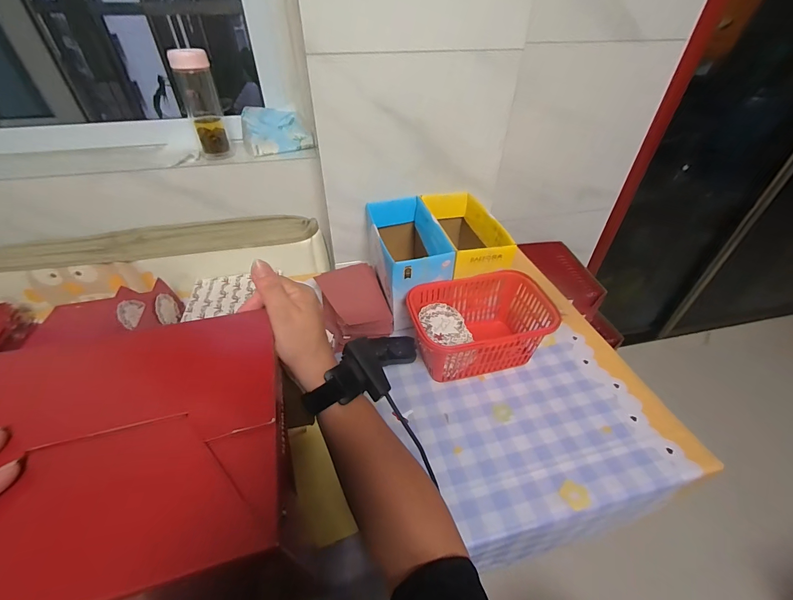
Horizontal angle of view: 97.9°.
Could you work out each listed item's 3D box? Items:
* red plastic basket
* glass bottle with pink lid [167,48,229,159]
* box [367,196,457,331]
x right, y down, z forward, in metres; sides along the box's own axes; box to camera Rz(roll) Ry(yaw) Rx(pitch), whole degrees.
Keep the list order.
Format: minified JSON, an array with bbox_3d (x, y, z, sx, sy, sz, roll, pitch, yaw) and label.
[{"bbox_3d":[0.134,0.046,0.591,0.217,0.112,0.146,-7,42,-8],"label":"red plastic basket"},{"bbox_3d":[-0.379,-0.382,0.680,0.066,0.177,0.054,-17,44,-19],"label":"glass bottle with pink lid"},{"bbox_3d":[0.022,-0.086,0.692,0.124,0.136,0.239,-10,43,-11],"label":"box"}]

